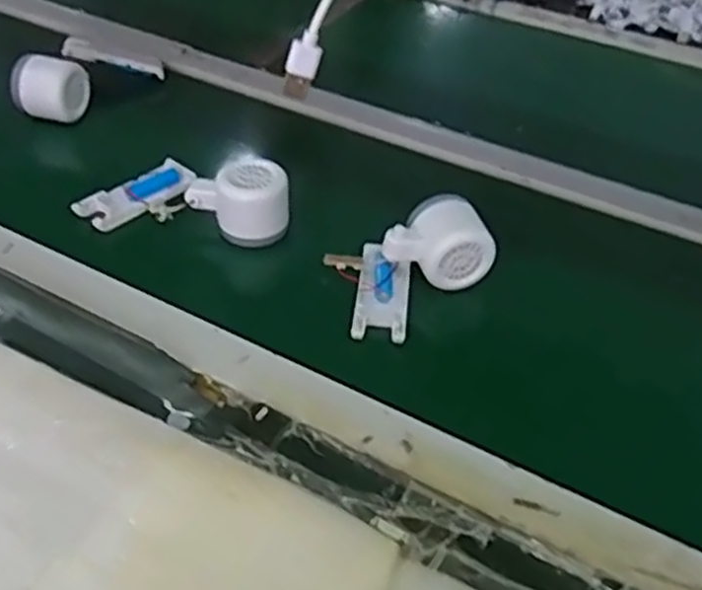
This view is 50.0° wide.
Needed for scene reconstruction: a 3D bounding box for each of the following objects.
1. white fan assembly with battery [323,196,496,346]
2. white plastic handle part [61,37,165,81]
[{"bbox_3d":[0.037,-0.028,0.572,0.123,0.056,0.086,-32,52,-31],"label":"white fan assembly with battery"},{"bbox_3d":[-0.254,-0.255,0.811,0.105,0.013,0.028,8,38,-26],"label":"white plastic handle part"}]

